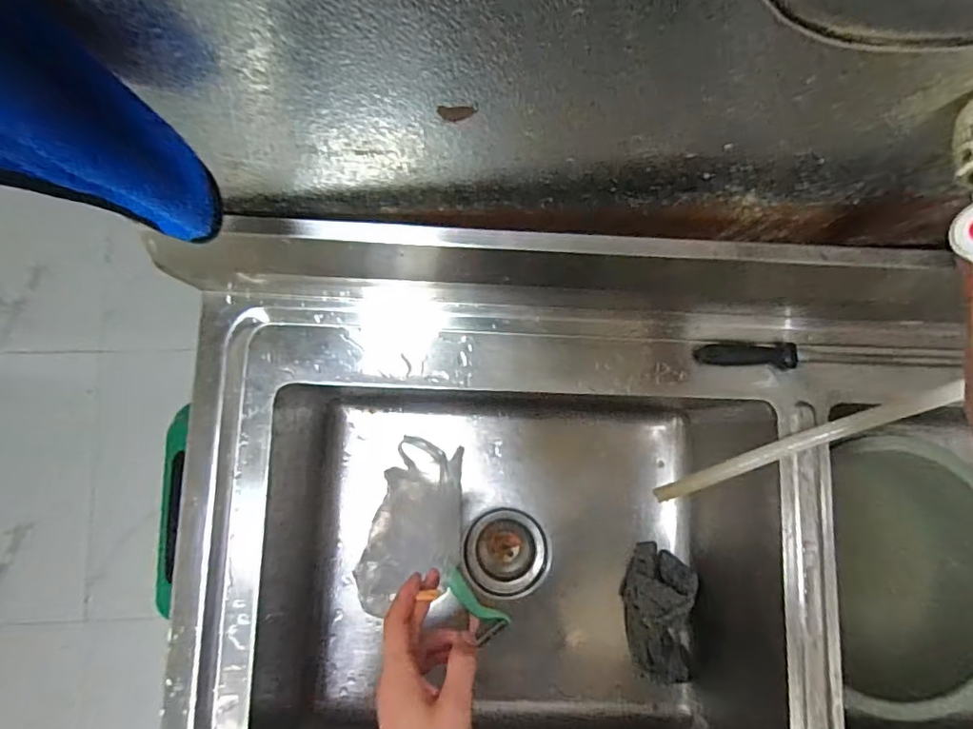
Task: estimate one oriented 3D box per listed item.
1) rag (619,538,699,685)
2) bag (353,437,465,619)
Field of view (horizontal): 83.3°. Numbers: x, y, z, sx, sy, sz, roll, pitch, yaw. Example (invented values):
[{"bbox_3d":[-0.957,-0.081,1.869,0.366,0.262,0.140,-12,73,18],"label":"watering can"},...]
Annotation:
[{"bbox_3d":[0.234,0.338,0.743,0.086,0.050,0.175,5,82,-3],"label":"rag"},{"bbox_3d":[-0.094,0.222,0.739,0.127,0.063,0.228,17,82,-1],"label":"bag"}]

